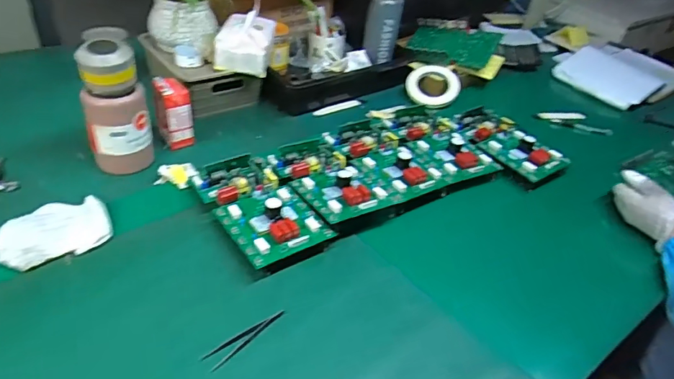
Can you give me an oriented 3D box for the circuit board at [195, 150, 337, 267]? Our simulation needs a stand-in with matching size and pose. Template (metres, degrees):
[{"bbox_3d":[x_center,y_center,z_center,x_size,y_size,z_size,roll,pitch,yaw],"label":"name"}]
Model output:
[{"bbox_3d":[-0.116,0.025,0.715,0.127,0.050,0.215,-20,46,-31],"label":"circuit board"}]

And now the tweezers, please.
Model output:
[{"bbox_3d":[-0.107,0.175,0.567,0.103,0.004,0.023,-31,51,-22],"label":"tweezers"}]

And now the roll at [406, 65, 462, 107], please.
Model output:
[{"bbox_3d":[0.220,-0.234,1.078,0.114,0.015,0.120,-3,64,6],"label":"roll"}]

